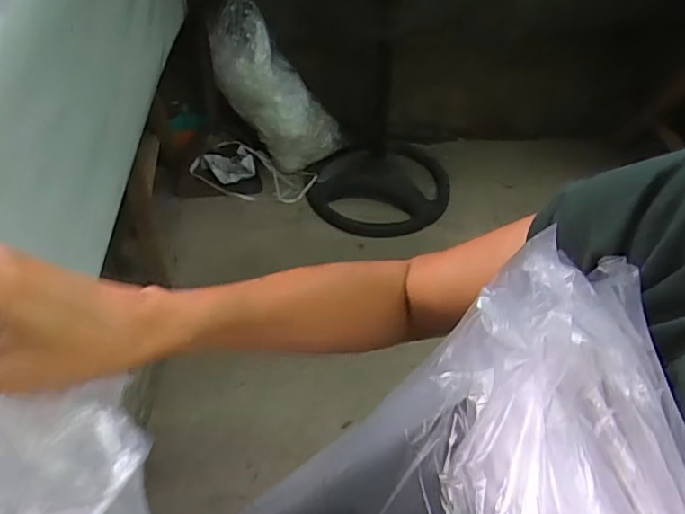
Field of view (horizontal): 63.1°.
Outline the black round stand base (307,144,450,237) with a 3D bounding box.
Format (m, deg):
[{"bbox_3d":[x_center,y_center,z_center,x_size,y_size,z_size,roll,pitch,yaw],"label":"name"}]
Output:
[{"bbox_3d":[0.107,-0.203,1.605,0.397,0.076,0.336,-5,47,-7],"label":"black round stand base"}]

